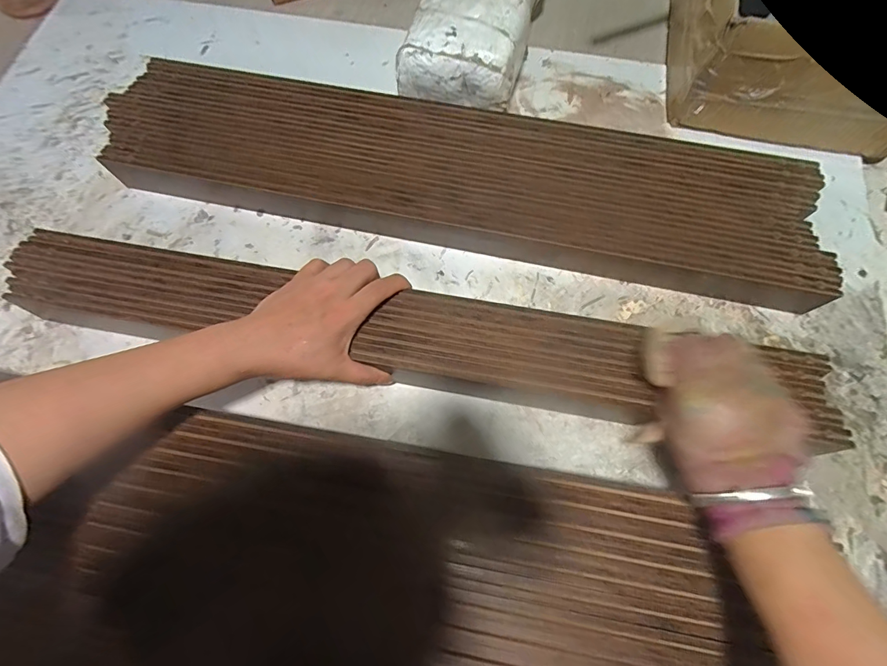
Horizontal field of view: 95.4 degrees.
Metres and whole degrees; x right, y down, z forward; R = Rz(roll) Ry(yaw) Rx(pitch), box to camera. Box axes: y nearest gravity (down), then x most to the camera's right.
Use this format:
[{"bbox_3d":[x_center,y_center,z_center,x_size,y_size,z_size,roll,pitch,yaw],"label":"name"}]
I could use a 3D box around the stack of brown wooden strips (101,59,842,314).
[{"bbox_3d":[0.000,-0.171,0.436,0.762,0.051,0.168,14,71,5],"label":"stack of brown wooden strips"}]

